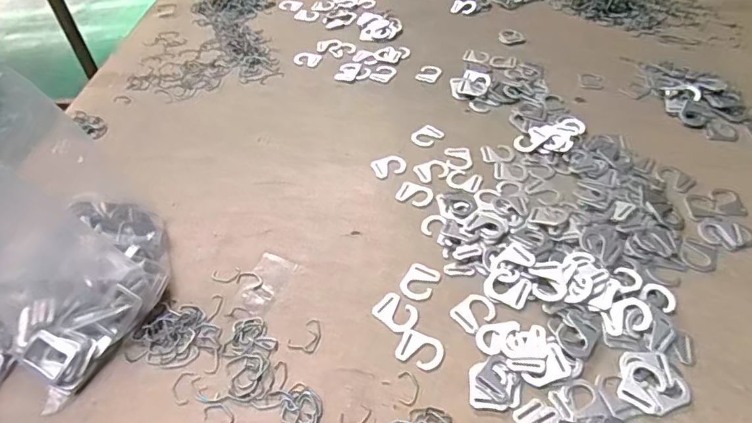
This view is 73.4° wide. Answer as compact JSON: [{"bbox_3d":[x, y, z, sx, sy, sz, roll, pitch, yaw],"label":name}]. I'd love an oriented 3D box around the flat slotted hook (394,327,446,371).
[{"bbox_3d":[0.044,0.136,0.495,0.043,0.004,0.035,18,50,19],"label":"flat slotted hook"}]

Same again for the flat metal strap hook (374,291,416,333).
[{"bbox_3d":[0.022,0.105,0.526,0.045,0.004,0.034,33,56,29],"label":"flat metal strap hook"}]

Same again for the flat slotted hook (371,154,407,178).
[{"bbox_3d":[0.018,-0.062,0.680,0.044,0.004,0.035,-16,48,-13],"label":"flat slotted hook"}]

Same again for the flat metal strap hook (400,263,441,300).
[{"bbox_3d":[0.047,0.077,0.551,0.034,0.004,0.043,20,50,20],"label":"flat metal strap hook"}]

